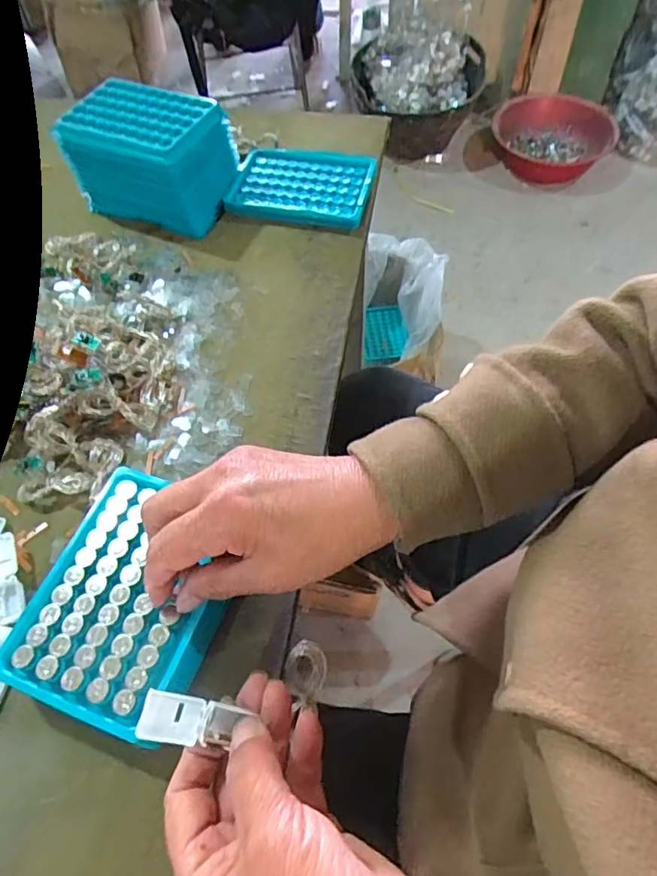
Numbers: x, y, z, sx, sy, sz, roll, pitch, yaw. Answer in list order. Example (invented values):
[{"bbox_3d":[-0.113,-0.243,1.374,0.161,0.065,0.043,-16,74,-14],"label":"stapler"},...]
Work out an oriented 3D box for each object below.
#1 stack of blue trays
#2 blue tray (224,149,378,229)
[{"bbox_3d":[-0.163,-0.262,0.507,0.134,0.075,0.090,20,61,12],"label":"stack of blue trays"},{"bbox_3d":[-0.025,-0.245,0.534,0.131,0.017,0.093,9,60,6],"label":"blue tray"}]

